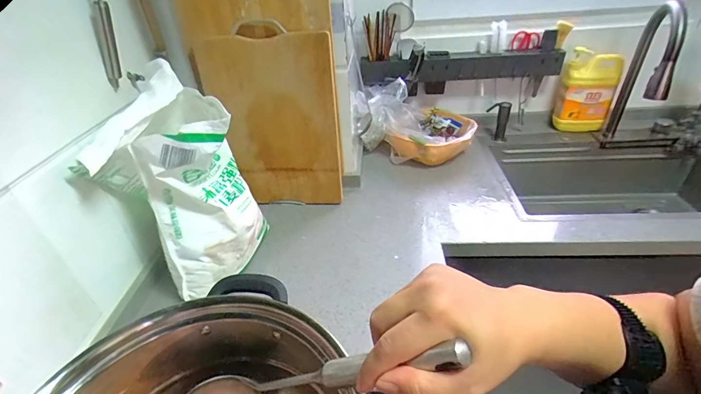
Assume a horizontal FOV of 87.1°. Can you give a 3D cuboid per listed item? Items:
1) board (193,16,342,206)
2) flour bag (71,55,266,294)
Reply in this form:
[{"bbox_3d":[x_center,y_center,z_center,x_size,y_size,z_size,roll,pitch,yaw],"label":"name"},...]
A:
[{"bbox_3d":[-0.177,-0.169,0.870,0.287,0.416,0.037,2,34,8],"label":"board"},{"bbox_3d":[-0.298,-0.018,0.657,0.172,0.331,0.215,23,43,34],"label":"flour bag"}]

